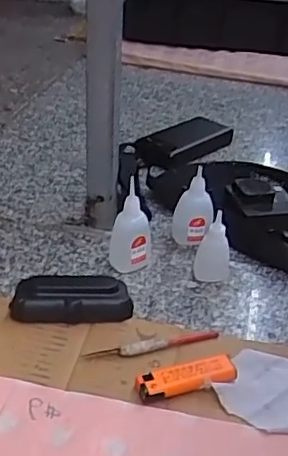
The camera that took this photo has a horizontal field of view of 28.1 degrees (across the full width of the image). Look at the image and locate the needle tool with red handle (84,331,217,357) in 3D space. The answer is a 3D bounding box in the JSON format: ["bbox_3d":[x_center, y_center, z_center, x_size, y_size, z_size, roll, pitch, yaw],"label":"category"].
[{"bbox_3d":[0.008,0.100,0.500,0.120,0.010,0.014,-8,33,-17],"label":"needle tool with red handle"}]

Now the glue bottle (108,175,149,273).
[{"bbox_3d":[-0.015,-0.003,0.595,0.040,0.093,0.033,2,32,-1],"label":"glue bottle"}]

